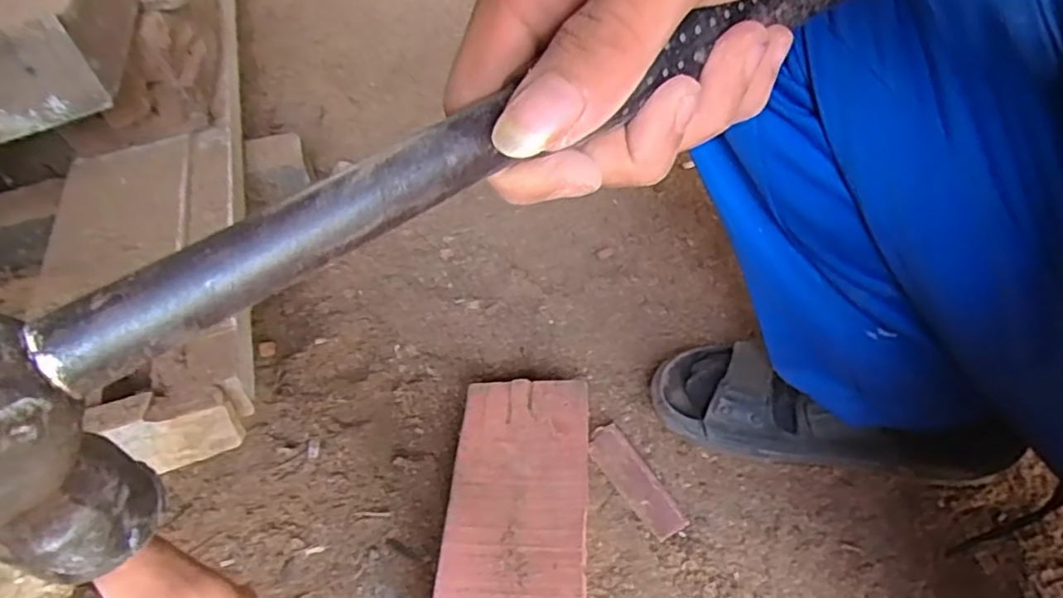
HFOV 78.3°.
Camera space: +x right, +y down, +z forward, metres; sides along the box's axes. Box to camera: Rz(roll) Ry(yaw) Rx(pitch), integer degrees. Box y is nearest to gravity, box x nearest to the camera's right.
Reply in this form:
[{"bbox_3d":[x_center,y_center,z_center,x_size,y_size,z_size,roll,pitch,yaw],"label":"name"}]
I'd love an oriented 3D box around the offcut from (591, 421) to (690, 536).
[{"bbox_3d":[0.082,0.146,0.529,0.032,0.012,0.106,-21,49,-17],"label":"offcut"}]

